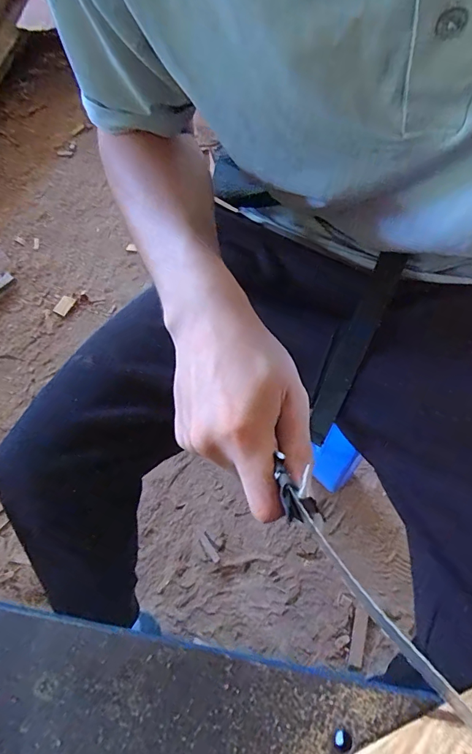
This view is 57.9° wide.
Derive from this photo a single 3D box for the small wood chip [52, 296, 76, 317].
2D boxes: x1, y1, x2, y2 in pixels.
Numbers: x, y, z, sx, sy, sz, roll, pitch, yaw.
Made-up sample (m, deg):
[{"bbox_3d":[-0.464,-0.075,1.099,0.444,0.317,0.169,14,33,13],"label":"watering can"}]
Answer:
[{"bbox_3d":[-0.445,-0.186,1.102,0.039,0.012,0.055,31,66,0],"label":"small wood chip"}]

